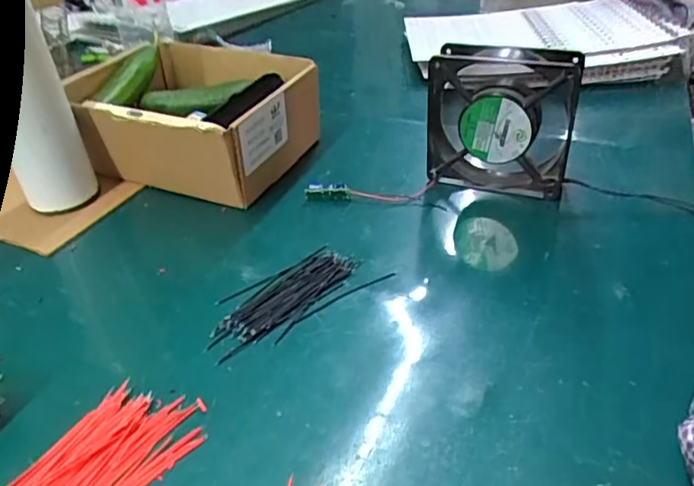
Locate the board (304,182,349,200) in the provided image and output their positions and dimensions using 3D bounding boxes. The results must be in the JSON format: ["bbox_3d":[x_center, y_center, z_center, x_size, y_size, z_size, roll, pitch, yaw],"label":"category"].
[{"bbox_3d":[-0.019,-0.047,0.525,0.040,0.016,0.009,-1,35,4],"label":"board"}]

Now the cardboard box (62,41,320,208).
[{"bbox_3d":[-0.152,-0.130,0.588,0.210,0.095,0.177,11,38,21],"label":"cardboard box"}]

